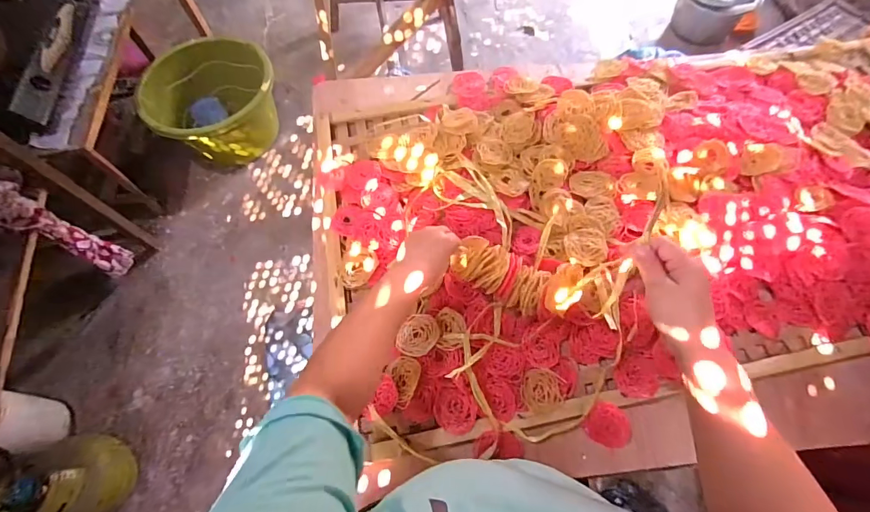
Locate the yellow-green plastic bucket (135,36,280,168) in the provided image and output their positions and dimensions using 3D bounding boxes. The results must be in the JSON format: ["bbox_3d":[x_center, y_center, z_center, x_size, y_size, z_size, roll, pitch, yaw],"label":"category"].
[{"bbox_3d":[-0.892,-0.615,1.654,0.397,0.305,0.517,28,69,13],"label":"yellow-green plastic bucket"}]

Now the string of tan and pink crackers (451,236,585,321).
[{"bbox_3d":[0.111,0.032,0.575,0.183,0.074,0.066,20,66,28],"label":"string of tan and pink crackers"}]

